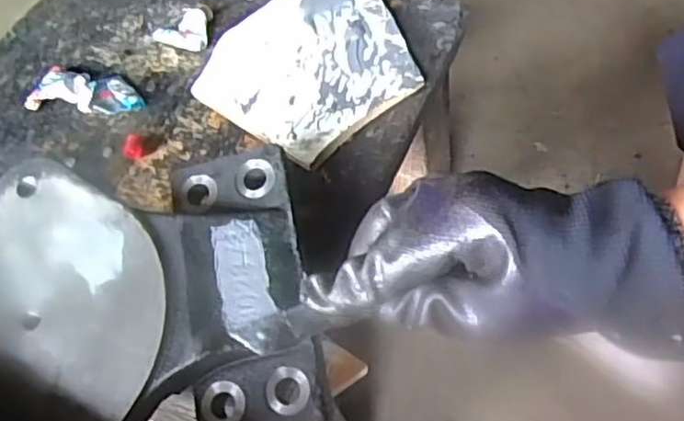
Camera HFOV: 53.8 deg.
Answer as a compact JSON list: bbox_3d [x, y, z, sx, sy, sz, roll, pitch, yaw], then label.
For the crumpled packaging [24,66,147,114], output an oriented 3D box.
[{"bbox_3d":[-0.185,-0.089,0.486,0.084,0.019,0.037,2,58,8],"label":"crumpled packaging"}]

